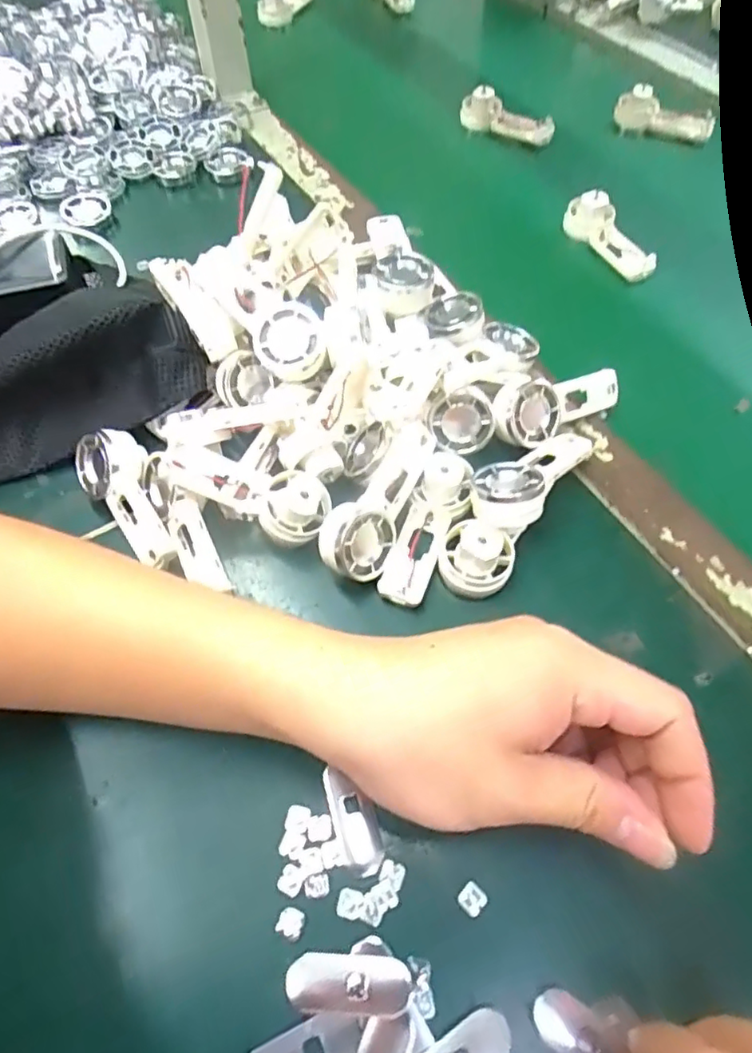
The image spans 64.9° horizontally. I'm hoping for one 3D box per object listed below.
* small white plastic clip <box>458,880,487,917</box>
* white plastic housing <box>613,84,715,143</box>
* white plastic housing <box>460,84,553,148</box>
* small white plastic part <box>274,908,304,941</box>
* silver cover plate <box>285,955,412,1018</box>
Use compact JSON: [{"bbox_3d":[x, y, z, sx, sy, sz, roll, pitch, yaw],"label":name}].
[{"bbox_3d":[0.042,0.161,0.255,0.011,0.004,0.011,40,68,22],"label":"small white plastic clip"},{"bbox_3d":[0.285,-0.405,0.586,0.094,0.038,0.031,24,63,13],"label":"white plastic housing"},{"bbox_3d":[0.128,-0.403,0.581,0.094,0.032,0.021,24,62,13],"label":"white plastic housing"},{"bbox_3d":[-0.037,0.170,0.254,0.011,0.004,0.011,-1,59,1],"label":"small white plastic part"},{"bbox_3d":[-0.012,0.189,0.244,0.050,0.008,0.018,1,59,2],"label":"silver cover plate"}]

